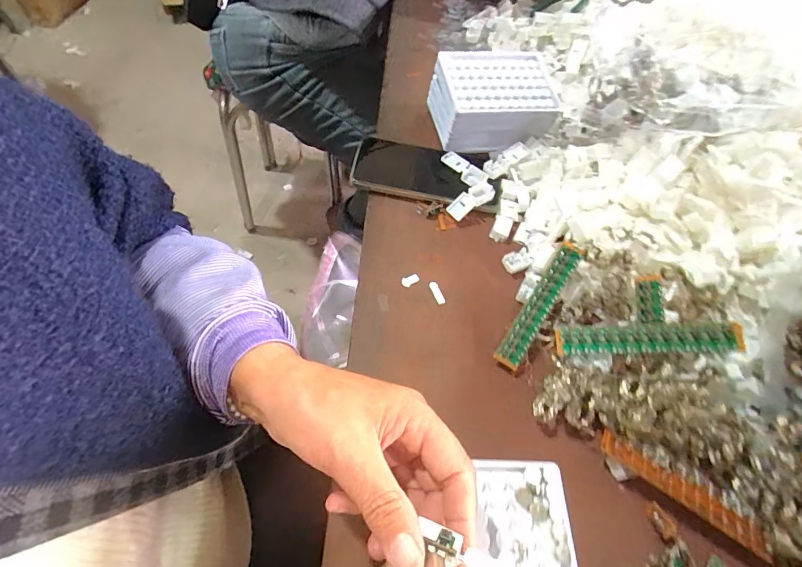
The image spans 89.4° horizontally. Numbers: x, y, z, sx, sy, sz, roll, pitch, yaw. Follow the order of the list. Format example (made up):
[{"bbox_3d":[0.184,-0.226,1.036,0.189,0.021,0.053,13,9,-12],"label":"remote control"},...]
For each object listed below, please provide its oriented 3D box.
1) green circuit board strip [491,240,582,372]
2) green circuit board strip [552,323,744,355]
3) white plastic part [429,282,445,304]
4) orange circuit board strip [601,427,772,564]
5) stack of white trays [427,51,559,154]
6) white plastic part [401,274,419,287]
[{"bbox_3d":[0.125,0.018,0.364,0.021,0.012,0.126,32,78,15],"label":"green circuit board strip"},{"bbox_3d":[0.189,0.044,0.317,0.126,0.013,0.019,-3,56,14],"label":"green circuit board strip"},{"bbox_3d":[0.035,0.009,0.392,0.008,0.004,0.025,-14,60,-13],"label":"white plastic part"},{"bbox_3d":[0.208,0.155,0.304,0.123,0.015,0.020,32,60,11],"label":"orange circuit board strip"},{"bbox_3d":[0.110,-0.222,0.495,0.143,0.068,0.107,-6,60,-11],"label":"stack of white trays"},{"bbox_3d":[0.009,-0.004,0.394,0.018,0.004,0.009,-33,66,-22],"label":"white plastic part"}]

